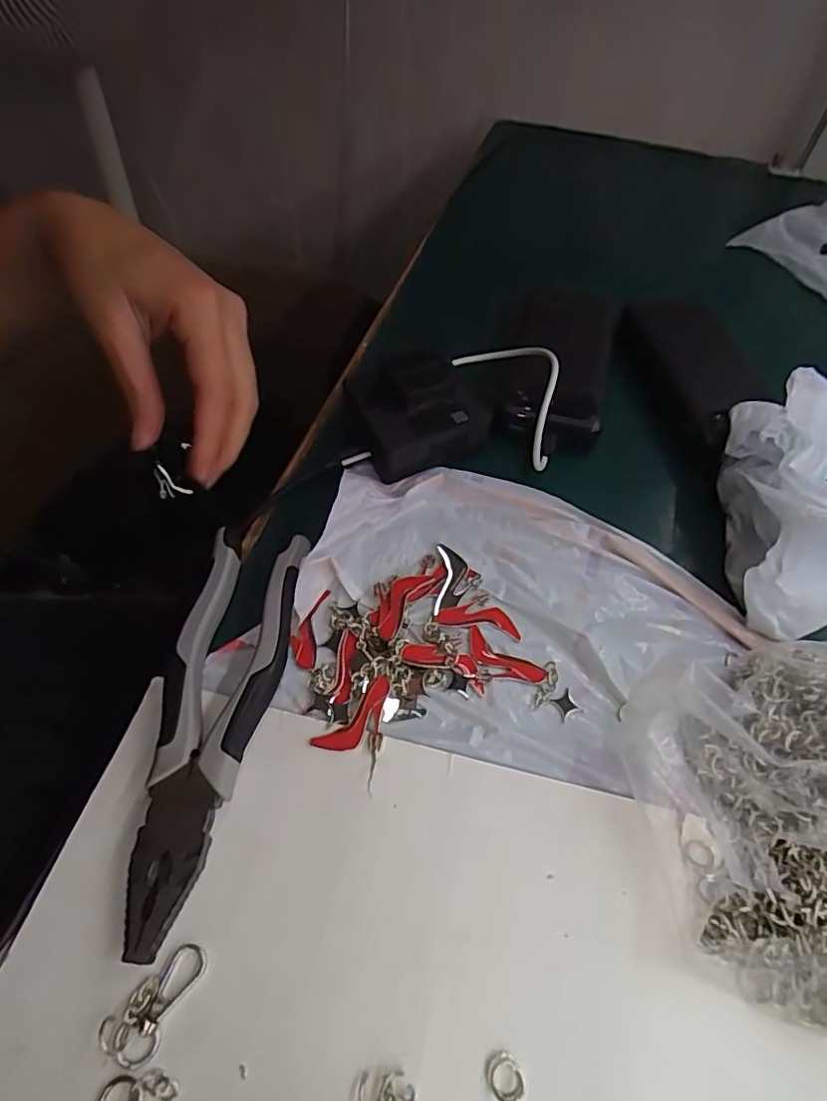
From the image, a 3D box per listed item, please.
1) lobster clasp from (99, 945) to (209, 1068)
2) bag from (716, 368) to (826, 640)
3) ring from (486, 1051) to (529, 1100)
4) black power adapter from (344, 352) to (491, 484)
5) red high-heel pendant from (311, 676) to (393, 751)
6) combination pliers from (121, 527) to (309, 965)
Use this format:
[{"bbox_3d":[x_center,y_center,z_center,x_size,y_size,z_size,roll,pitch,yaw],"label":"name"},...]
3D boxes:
[{"bbox_3d":[-0.097,0.172,0.215,0.021,0.004,0.042,36,62,20],"label":"lobster clasp"},{"bbox_3d":[0.213,-0.027,0.312,0.063,0.074,0.143,7,69,3],"label":"bag"},{"bbox_3d":[0.034,0.195,0.208,0.015,0.004,0.014,1,56,-1],"label":"ring"},{"bbox_3d":[0.004,-0.090,0.369,0.081,0.040,0.069,-16,58,-12],"label":"black power adapter"},{"bbox_3d":[-0.027,0.083,0.279,0.046,0.004,0.018,-39,65,-24],"label":"red high-heel pendant"},{"bbox_3d":[-0.095,0.076,0.271,0.050,0.021,0.188,7,56,3],"label":"combination pliers"}]

